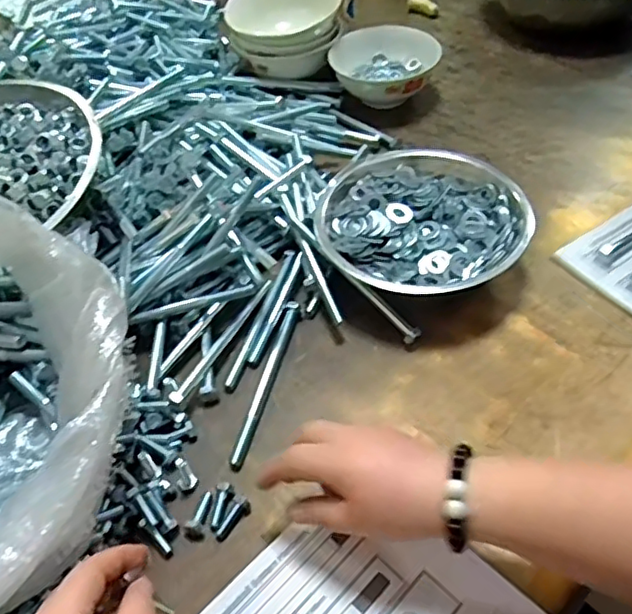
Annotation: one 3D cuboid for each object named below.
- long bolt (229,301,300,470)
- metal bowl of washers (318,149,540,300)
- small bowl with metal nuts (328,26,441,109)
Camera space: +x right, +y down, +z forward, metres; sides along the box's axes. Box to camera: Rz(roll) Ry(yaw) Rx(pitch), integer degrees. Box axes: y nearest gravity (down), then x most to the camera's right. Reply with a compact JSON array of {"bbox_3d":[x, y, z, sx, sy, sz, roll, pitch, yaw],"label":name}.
[{"bbox_3d":[-0.041,0.058,0.499,0.014,0.012,0.156,9,50,12],"label":"long bolt"},{"bbox_3d":[0.095,-0.065,0.560,0.175,0.056,0.172,-2,49,3],"label":"metal bowl of washers"},{"bbox_3d":[0.083,-0.288,0.746,0.122,0.054,0.116,-2,49,3],"label":"small bowl with metal nuts"}]

